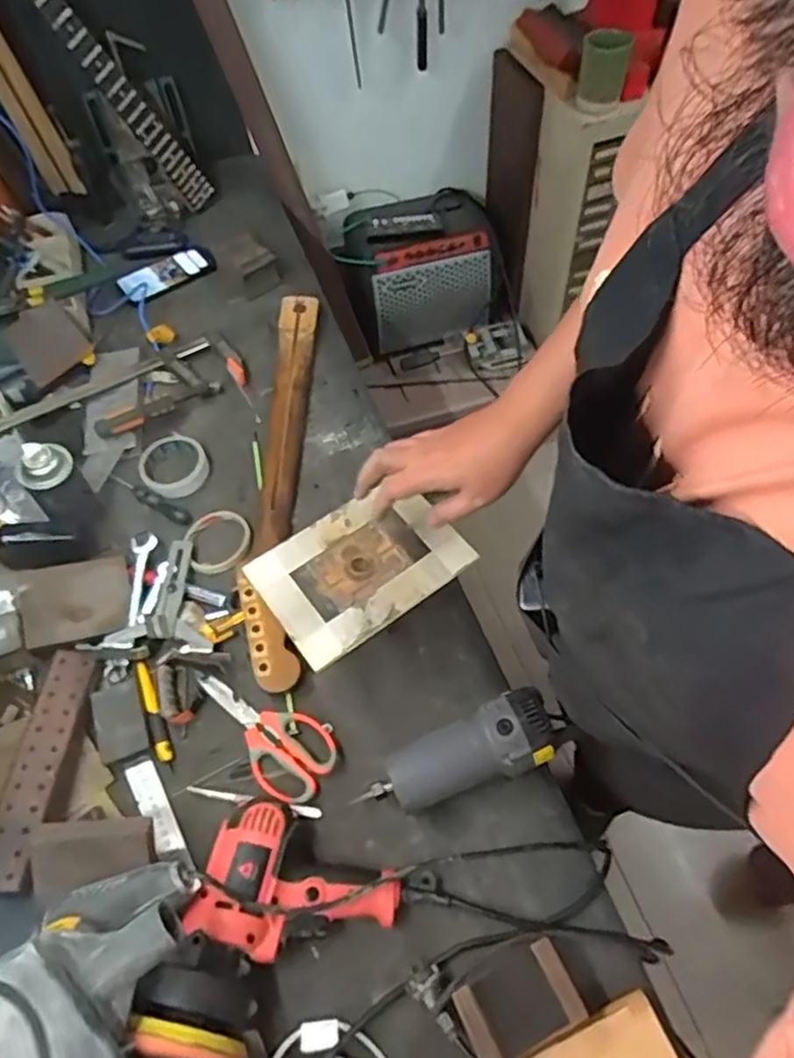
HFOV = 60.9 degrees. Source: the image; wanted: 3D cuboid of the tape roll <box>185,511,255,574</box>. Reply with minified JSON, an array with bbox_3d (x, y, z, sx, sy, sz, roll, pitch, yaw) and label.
[{"bbox_3d":[-0.228,0.014,0.868,0.081,0.019,0.096,-22,59,-10],"label":"tape roll"}]

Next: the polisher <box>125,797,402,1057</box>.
[{"bbox_3d":[-0.101,0.344,0.586,0.178,0.103,0.195,11,59,11],"label":"polisher"}]

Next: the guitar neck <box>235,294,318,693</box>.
[{"bbox_3d":[-0.155,-0.091,0.911,0.072,0.034,0.623,-3,57,2],"label":"guitar neck"}]

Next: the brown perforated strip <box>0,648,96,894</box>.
[{"bbox_3d":[-0.367,0.234,0.692,0.049,0.013,0.244,5,48,-5],"label":"brown perforated strip"}]

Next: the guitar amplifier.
[{"bbox_3d":[0.048,-0.574,1.489,0.329,0.244,0.207,-18,58,-7],"label":"guitar amplifier"}]

